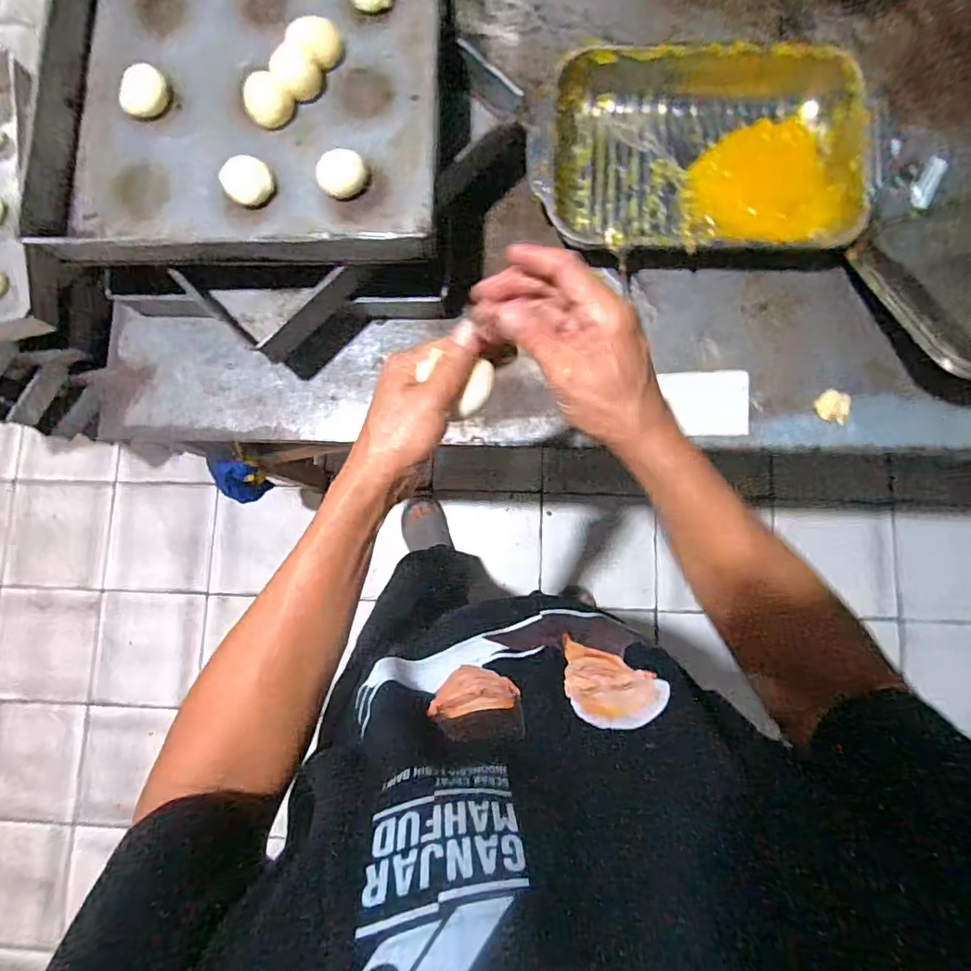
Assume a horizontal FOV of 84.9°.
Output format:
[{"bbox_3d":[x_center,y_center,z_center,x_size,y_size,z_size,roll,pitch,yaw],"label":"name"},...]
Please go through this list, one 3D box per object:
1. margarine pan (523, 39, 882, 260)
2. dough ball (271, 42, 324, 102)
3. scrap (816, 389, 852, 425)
[{"bbox_3d":[0.277,-0.431,0.712,0.433,0.078,0.284,3,83,4],"label":"margarine pan"},{"bbox_3d":[-0.229,-0.494,0.632,0.053,0.036,0.052,27,85,7],"label":"dough ball"},{"bbox_3d":[0.449,-0.101,0.687,0.032,0.025,0.038,20,84,6],"label":"scrap"}]

